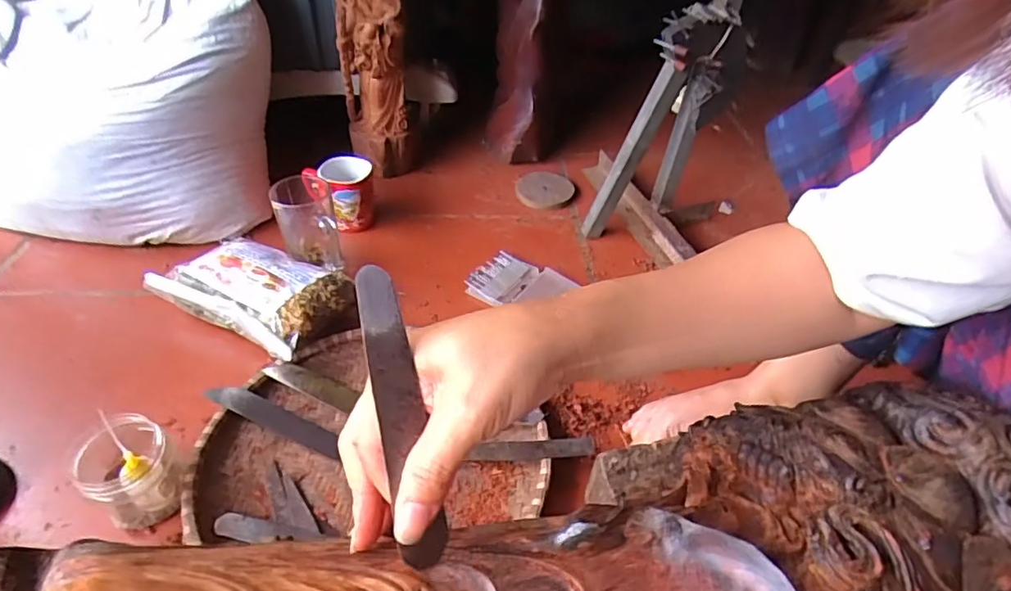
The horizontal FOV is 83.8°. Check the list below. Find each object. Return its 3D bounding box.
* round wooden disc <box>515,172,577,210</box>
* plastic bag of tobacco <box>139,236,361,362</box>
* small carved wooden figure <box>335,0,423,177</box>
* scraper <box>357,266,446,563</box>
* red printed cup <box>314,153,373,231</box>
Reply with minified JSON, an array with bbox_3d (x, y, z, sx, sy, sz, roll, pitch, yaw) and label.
[{"bbox_3d":[0.068,-0.181,0.960,0.096,0.018,0.094,5,42,4],"label":"round wooden disc"},{"bbox_3d":[-0.307,-0.006,0.706,0.236,0.067,0.137,22,46,22],"label":"plastic bag of tobacco"},{"bbox_3d":[-0.208,-0.376,0.908,0.115,0.363,0.107,-9,43,-11],"label":"small carved wooden figure"},{"bbox_3d":[-0.046,0.053,0.248,0.019,0.131,0.004,-11,2,-13],"label":"scraper"},{"bbox_3d":[-0.235,-0.157,0.855,0.073,0.093,0.072,1,42,-1],"label":"red printed cup"}]

